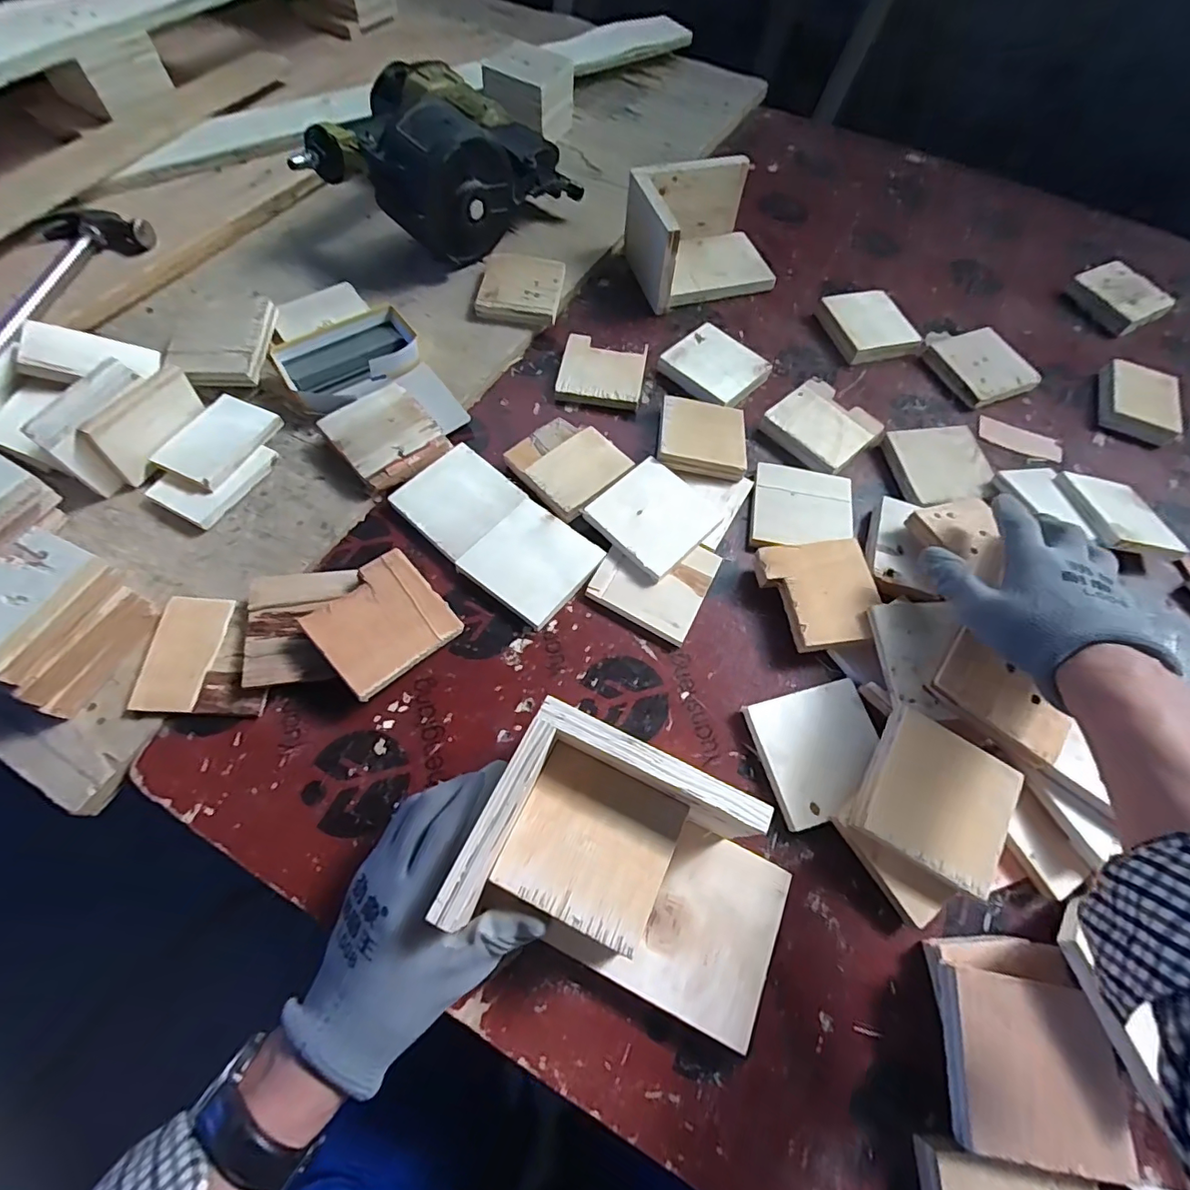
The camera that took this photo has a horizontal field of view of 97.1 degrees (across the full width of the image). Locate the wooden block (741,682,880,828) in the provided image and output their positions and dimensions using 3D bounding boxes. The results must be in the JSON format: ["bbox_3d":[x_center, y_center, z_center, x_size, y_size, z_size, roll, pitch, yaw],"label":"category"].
[{"bbox_3d":[0.169,0.116,0.394,0.092,0.017,0.089,-12,63,-10],"label":"wooden block"}]

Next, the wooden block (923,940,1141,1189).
[{"bbox_3d":[0.250,0.269,0.316,0.089,0.040,0.105,8,63,-1],"label":"wooden block"}]

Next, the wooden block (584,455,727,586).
[{"bbox_3d":[0.053,-0.069,0.466,0.090,0.016,0.097,42,67,17],"label":"wooden block"}]

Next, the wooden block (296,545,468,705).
[{"bbox_3d":[-0.160,0.019,0.395,0.084,0.010,0.091,47,58,7],"label":"wooden block"}]

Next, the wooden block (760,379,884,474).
[{"bbox_3d":[0.230,-0.171,0.535,0.092,0.018,0.092,-39,71,-21],"label":"wooden block"}]

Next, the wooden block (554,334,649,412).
[{"bbox_3d":[0.008,-0.236,0.555,0.086,0.018,0.082,10,62,2],"label":"wooden block"}]

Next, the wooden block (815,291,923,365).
[{"bbox_3d":[0.316,-0.313,0.607,0.089,0.019,0.096,-13,64,-11],"label":"wooden block"}]

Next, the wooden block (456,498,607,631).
[{"bbox_3d":[-0.053,-0.028,0.448,0.090,0.016,0.089,36,65,15],"label":"wooden block"}]

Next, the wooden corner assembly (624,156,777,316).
[{"bbox_3d":[0.129,-0.420,0.612,0.161,0.085,0.129,-14,66,-12],"label":"wooden corner assembly"}]

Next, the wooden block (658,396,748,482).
[{"bbox_3d":[0.105,-0.155,0.508,0.082,0.017,0.091,11,61,-3],"label":"wooden block"}]

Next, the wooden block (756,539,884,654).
[{"bbox_3d":[0.189,-0.001,0.437,0.090,0.013,0.090,-6,66,-6],"label":"wooden block"}]

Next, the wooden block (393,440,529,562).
[{"bbox_3d":[-0.122,-0.086,0.471,0.090,0.008,0.091,39,66,16],"label":"wooden block"}]

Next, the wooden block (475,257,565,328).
[{"bbox_3d":[-0.083,-0.346,0.600,0.087,0.029,0.094,8,62,0],"label":"wooden block"}]

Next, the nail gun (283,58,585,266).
[{"bbox_3d":[-0.162,-0.497,0.608,0.259,0.141,0.249,3,65,-6],"label":"nail gun"}]

